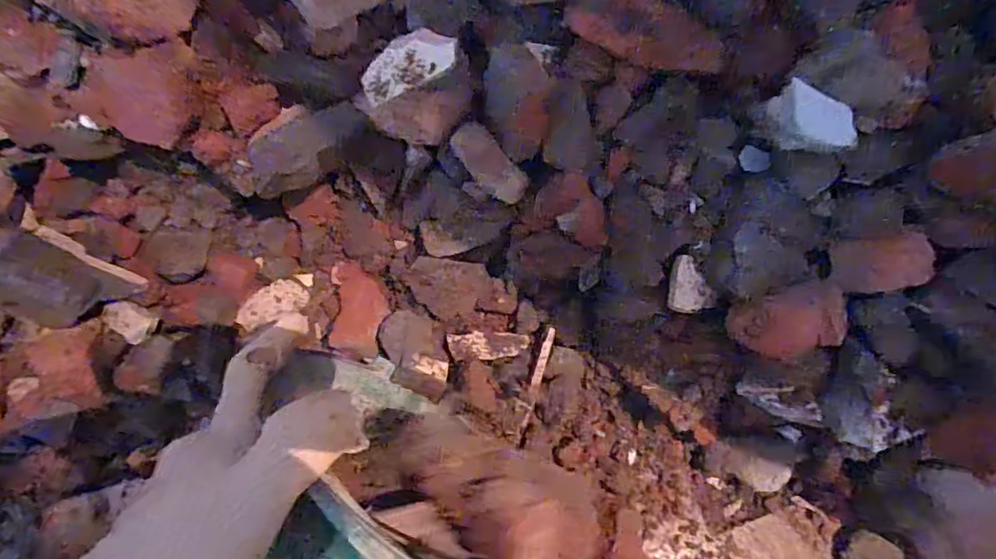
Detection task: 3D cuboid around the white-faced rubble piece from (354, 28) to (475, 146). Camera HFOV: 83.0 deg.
[{"bbox_3d":[-0.067,-0.154,0.441,0.079,0.072,0.060,18,68,6],"label":"white-faced rubble piece"}]

